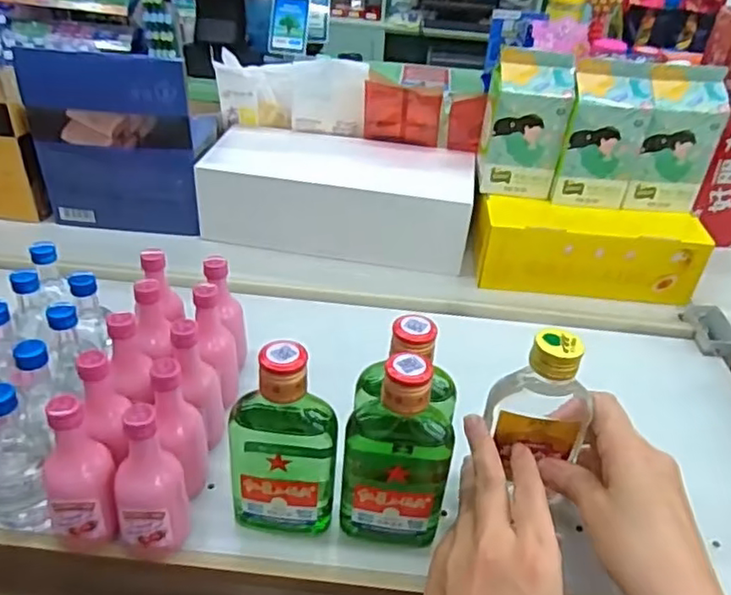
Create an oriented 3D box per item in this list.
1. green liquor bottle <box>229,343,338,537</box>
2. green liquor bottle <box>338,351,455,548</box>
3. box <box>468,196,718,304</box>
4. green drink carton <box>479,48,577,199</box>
[{"bbox_3d":[-0.048,0.089,0.374,0.063,0.139,0.035,4,36,-1],"label":"green liquor bottle"},{"bbox_3d":[0.019,0.092,0.367,0.063,0.126,0.031,8,36,4],"label":"green liquor bottle"},{"bbox_3d":[0.225,-0.048,0.642,0.221,0.074,0.064,7,36,3],"label":"box"},{"bbox_3d":[0.160,-0.175,0.639,0.080,0.128,0.059,8,36,5],"label":"green drink carton"}]

